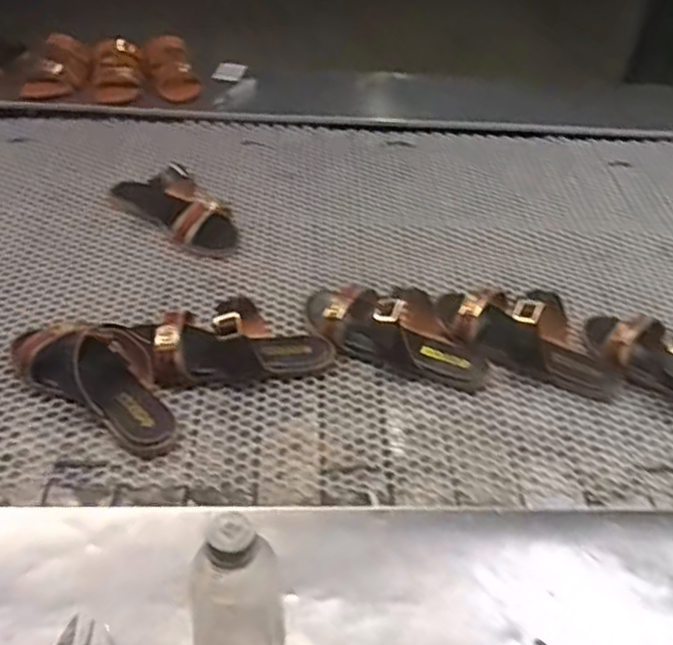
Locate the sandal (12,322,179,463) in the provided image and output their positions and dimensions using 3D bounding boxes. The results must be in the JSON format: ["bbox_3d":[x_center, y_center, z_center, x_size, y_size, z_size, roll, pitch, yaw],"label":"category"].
[{"bbox_3d":[-0.249,0.055,0.747,0.216,0.072,0.087,25,45,23],"label":"sandal"}]

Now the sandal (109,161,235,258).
[{"bbox_3d":[-0.242,-0.186,1.019,0.259,0.084,0.086,34,49,31],"label":"sandal"}]

